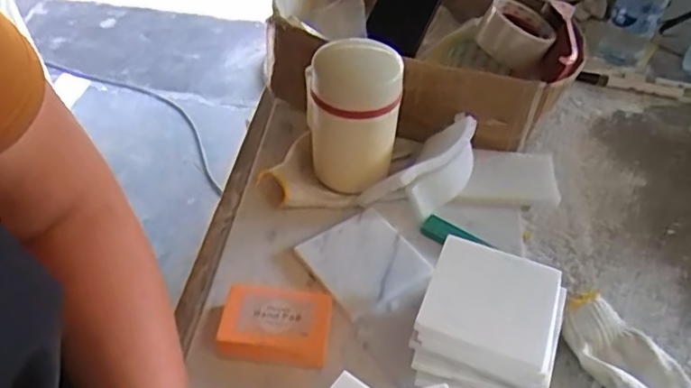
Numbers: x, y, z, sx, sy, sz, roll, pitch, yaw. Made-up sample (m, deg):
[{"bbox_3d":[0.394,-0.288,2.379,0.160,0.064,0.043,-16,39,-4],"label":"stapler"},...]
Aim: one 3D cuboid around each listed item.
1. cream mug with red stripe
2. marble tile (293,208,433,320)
[{"bbox_3d":[0.007,-0.087,0.668,0.094,0.146,0.110,-2,48,-5],"label":"cream mug with red stripe"},{"bbox_3d":[0.018,0.065,0.612,0.100,0.013,0.099,-26,54,-24],"label":"marble tile"}]

